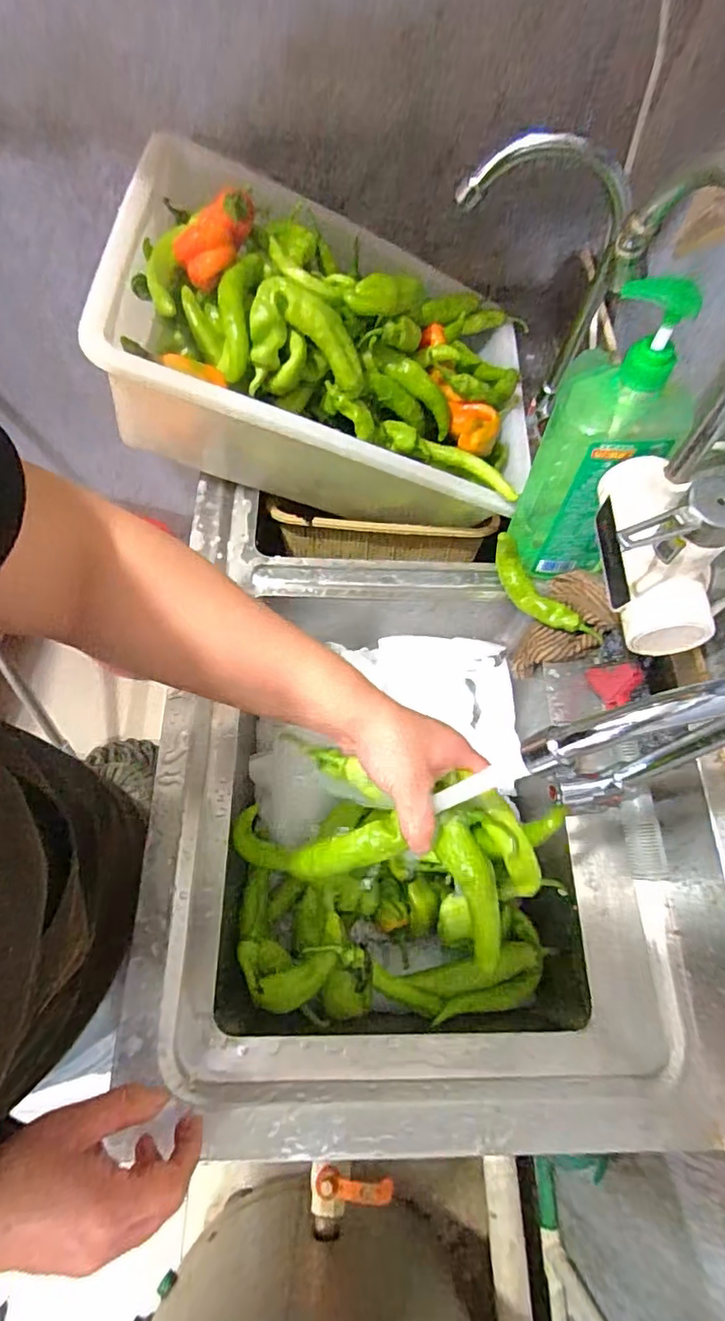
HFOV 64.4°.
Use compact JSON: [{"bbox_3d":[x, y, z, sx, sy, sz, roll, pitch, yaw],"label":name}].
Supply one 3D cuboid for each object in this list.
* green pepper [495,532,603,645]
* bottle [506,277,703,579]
[{"bbox_3d":[0.188,-0.067,0.594,0.138,0.060,0.027,39,69,14],"label":"green pepper"},{"bbox_3d":[0.210,-0.189,0.513,0.096,0.270,0.080,17,65,5],"label":"bottle"}]

